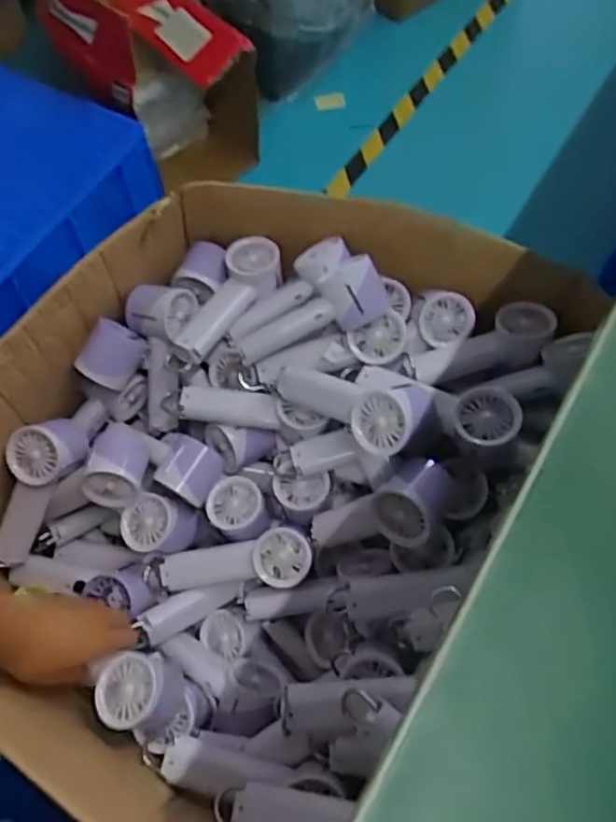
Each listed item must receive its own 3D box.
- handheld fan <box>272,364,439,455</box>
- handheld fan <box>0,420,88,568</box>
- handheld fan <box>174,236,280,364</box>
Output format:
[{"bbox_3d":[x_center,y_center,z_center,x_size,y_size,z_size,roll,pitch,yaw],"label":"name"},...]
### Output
[{"bbox_3d":[0.043,-0.011,0.632,0.191,0.052,0.073,20,63,28],"label":"handheld fan"},{"bbox_3d":[-0.307,0.095,0.701,0.061,0.058,0.179,28,104,14],"label":"handheld fan"},{"bbox_3d":[-0.098,-0.124,0.738,0.063,0.076,0.176,33,67,16],"label":"handheld fan"}]

